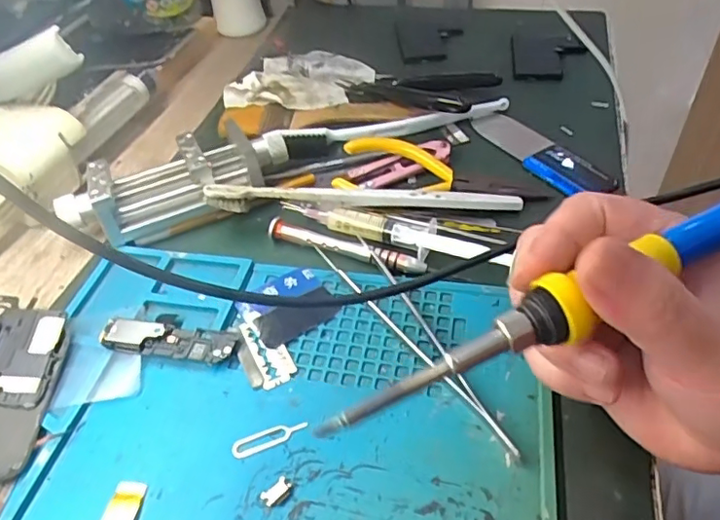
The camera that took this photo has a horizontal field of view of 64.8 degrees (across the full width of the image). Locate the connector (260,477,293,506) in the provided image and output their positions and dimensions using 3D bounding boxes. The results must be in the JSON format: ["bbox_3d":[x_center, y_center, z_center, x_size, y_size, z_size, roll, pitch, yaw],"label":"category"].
[{"bbox_3d":[-0.033,0.092,0.227,0.012,0.004,0.007,-33,53,-27],"label":"connector"}]

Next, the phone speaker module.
[{"bbox_3d":[-0.095,0.039,0.280,0.067,0.007,0.017,6,46,8],"label":"phone speaker module"}]

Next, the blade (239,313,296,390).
[{"bbox_3d":[-0.046,0.042,0.280,0.017,0.004,0.047,-23,49,-12],"label":"blade"}]

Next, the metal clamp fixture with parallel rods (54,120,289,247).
[{"bbox_3d":[-0.113,-0.052,0.349,0.135,0.032,0.056,-22,49,-19],"label":"metal clamp fixture with parallel rods"}]

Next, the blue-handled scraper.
[{"bbox_3d":[0.118,-0.073,0.380,0.033,0.009,0.108,-23,49,-19],"label":"blue-handled scraper"}]

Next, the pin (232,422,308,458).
[{"bbox_3d":[-0.039,0.076,0.244,0.033,0.004,0.009,-16,47,-14],"label":"pin"}]

